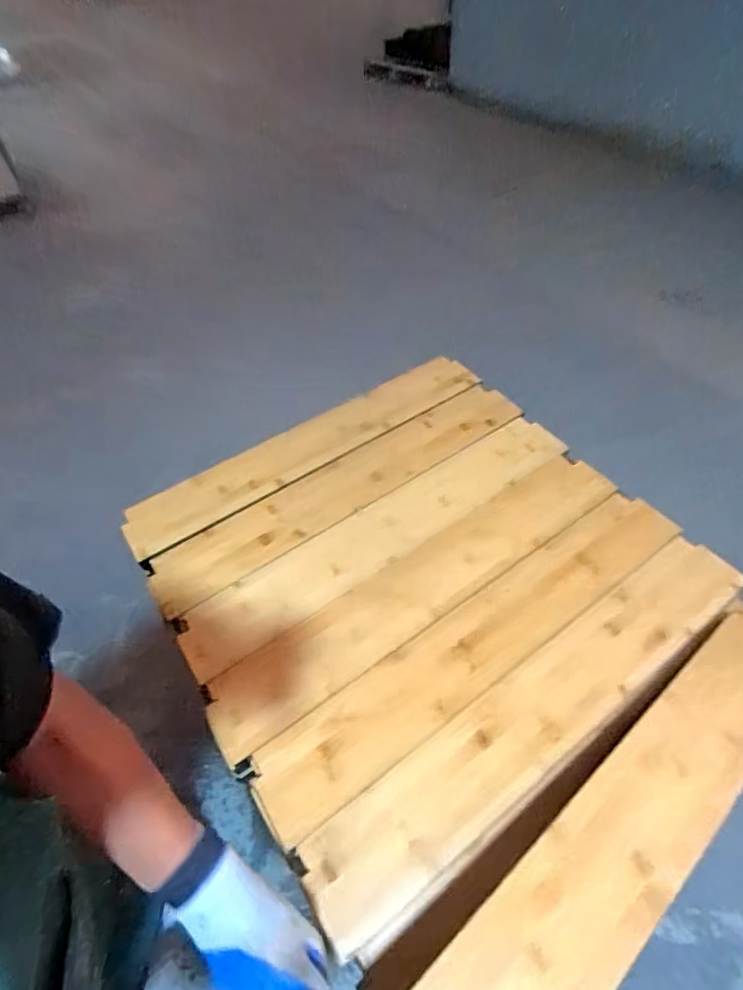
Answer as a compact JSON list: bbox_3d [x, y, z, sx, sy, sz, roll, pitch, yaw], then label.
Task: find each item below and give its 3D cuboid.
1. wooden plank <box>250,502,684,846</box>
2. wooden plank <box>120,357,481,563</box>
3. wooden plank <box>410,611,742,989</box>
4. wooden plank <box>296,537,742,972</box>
[{"bbox_3d":[0.169,0.201,0.709,0.703,0.016,0.126,-31,56,-19],"label":"wooden plank"},{"bbox_3d":[-0.102,-0.100,0.950,0.717,0.027,0.138,-30,56,-19],"label":"wooden plank"},{"bbox_3d":[0.300,0.350,0.555,0.762,0.015,0.110,-27,54,-28],"label":"wooden plank"},{"bbox_3d":[0.238,0.273,0.654,0.707,0.022,0.113,-31,56,-19],"label":"wooden plank"}]

